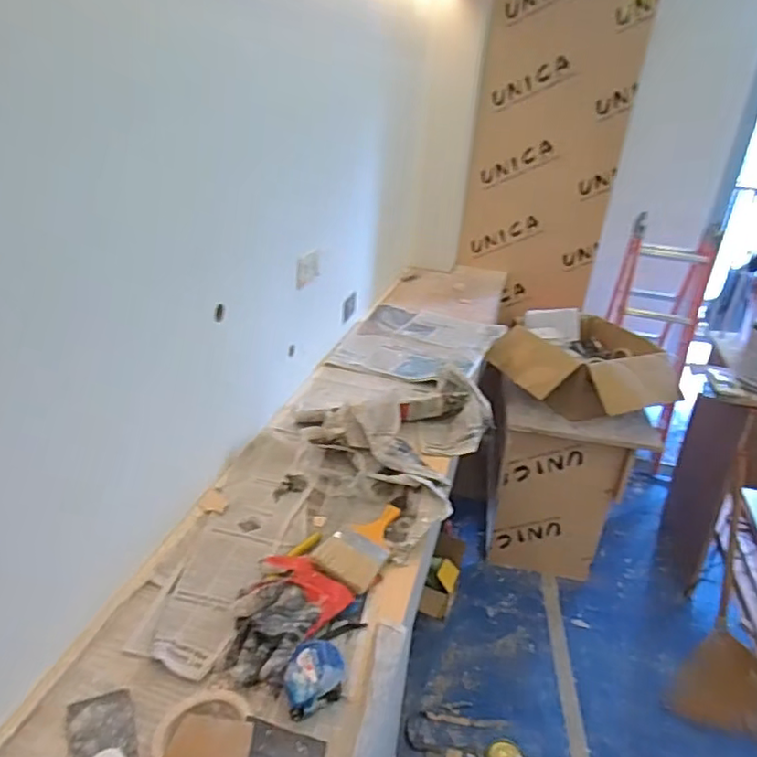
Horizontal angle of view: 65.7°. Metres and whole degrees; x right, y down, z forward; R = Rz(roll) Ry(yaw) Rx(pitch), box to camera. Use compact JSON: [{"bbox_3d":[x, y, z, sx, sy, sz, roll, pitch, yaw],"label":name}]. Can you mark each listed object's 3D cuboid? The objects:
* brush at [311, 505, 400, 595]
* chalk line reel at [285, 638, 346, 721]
[{"bbox_3d":[-0.028,0.269,0.966,0.100,0.021,0.184,16,29,22],"label":"brush"},{"bbox_3d":[-0.080,0.377,0.737,0.071,0.038,0.093,6,26,3],"label":"chalk line reel"}]

